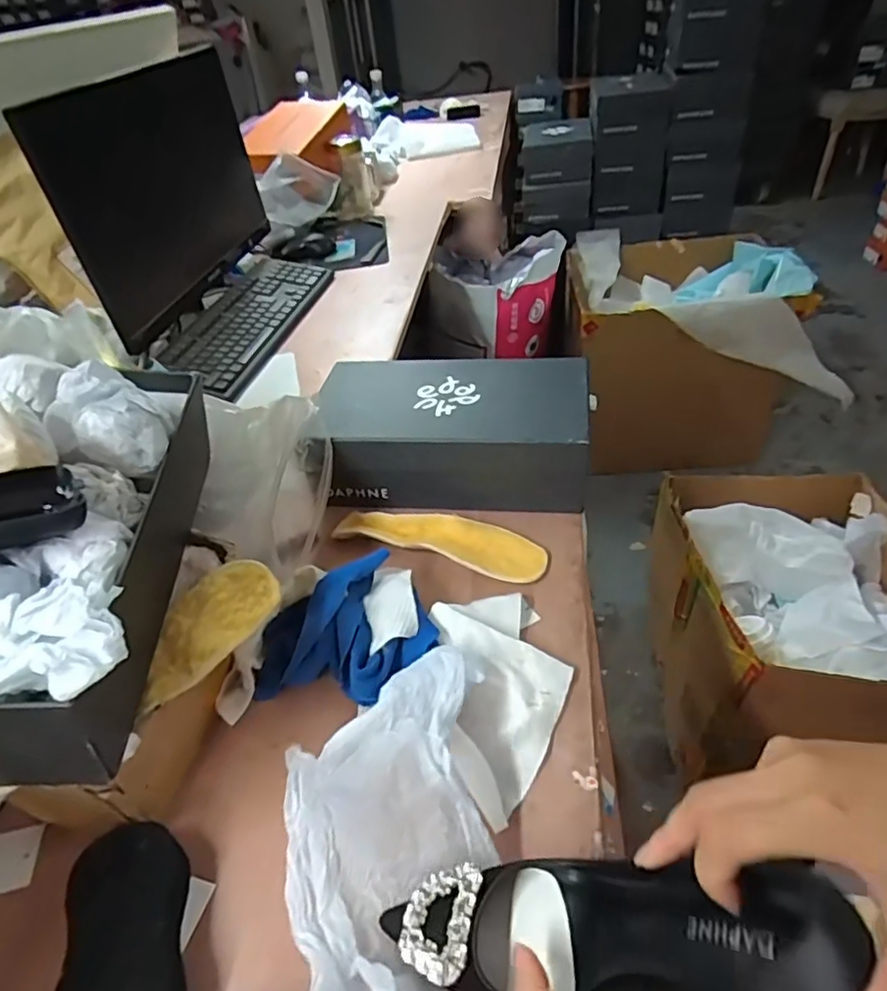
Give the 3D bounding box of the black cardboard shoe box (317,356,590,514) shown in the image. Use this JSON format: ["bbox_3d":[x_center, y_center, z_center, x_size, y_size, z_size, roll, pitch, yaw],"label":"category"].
[{"bbox_3d":[0.014,-0.074,0.668,0.265,0.093,0.164,-1,42,6],"label":"black cardboard shoe box"}]

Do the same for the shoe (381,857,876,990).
[{"bbox_3d":[0.073,0.219,0.311,0.243,0.049,0.074,-24,31,34],"label":"shoe"}]

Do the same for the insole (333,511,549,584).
[{"bbox_3d":[0.001,0.038,0.608,0.210,0.018,0.072,15,46,23],"label":"insole"}]

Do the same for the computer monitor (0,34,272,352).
[{"bbox_3d":[-0.495,-0.539,1.051,0.344,0.328,0.052,-35,62,-21],"label":"computer monitor"}]

